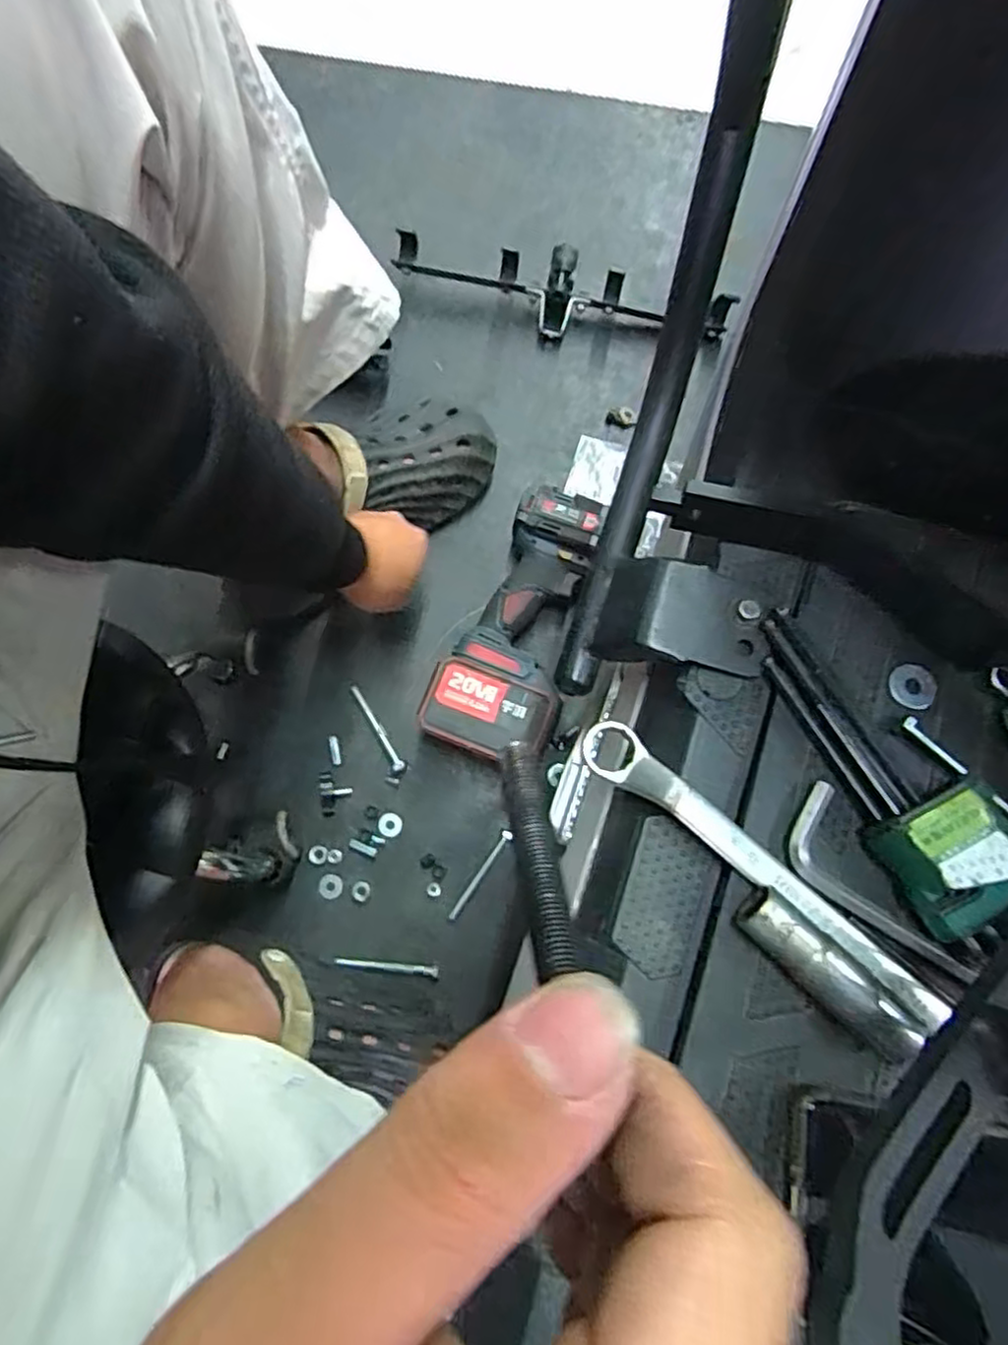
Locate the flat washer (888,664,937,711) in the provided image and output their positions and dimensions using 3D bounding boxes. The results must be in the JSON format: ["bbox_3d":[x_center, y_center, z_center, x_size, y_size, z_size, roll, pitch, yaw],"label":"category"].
[{"bbox_3d":[0.196,0.006,0.338,0.022,0.004,0.022,0,78,1],"label":"flat washer"}]

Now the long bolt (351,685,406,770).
[{"bbox_3d":[-0.125,0.054,0.692,0.010,0.005,0.096,-30,79,-5],"label":"long bolt"}]

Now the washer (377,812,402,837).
[{"bbox_3d":[-0.110,0.146,0.679,0.023,0.004,0.023,0,78,1],"label":"washer"}]

